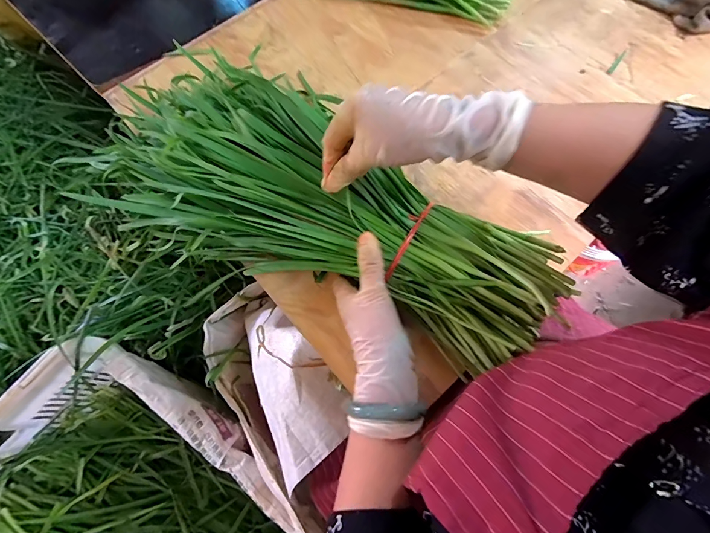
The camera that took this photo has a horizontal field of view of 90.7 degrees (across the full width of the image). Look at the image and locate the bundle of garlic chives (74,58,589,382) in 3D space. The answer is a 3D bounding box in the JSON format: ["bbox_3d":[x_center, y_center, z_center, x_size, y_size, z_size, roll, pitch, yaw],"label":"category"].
[{"bbox_3d":[-0.038,-0.072,0.370,0.485,0.075,0.215,28,72,11],"label":"bundle of garlic chives"}]

